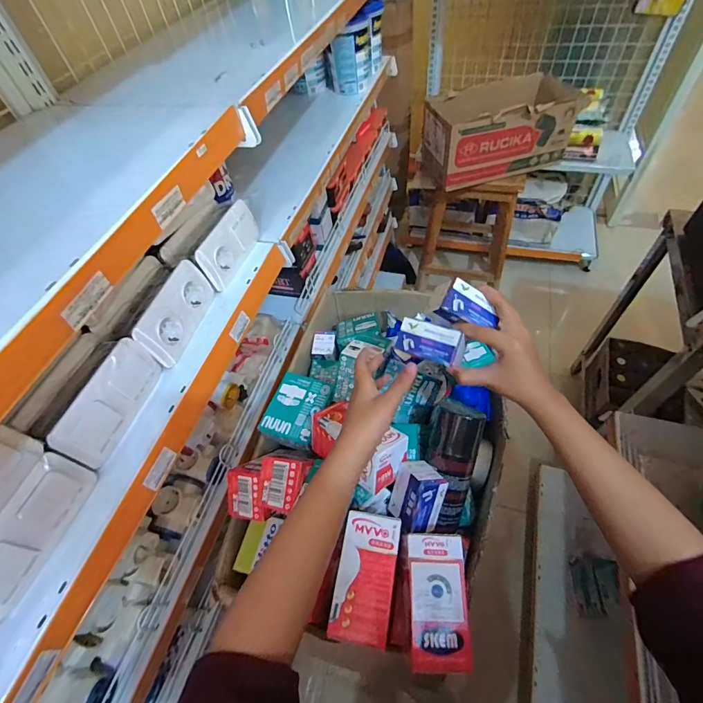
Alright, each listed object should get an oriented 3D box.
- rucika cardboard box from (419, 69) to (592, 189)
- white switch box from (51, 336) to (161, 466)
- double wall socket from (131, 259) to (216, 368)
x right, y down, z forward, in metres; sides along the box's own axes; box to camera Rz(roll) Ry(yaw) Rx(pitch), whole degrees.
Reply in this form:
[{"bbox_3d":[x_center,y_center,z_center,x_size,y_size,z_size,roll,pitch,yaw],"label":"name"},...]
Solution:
[{"bbox_3d":[0.507,-0.771,1.363,0.466,0.233,0.247,-16,54,-6],"label":"rucika cardboard box"},{"bbox_3d":[-0.294,0.060,0.479,0.024,0.066,0.145,10,56,13],"label":"white switch box"},{"bbox_3d":[-0.258,-0.056,0.568,0.026,0.078,0.149,-2,52,25],"label":"double wall socket"}]

